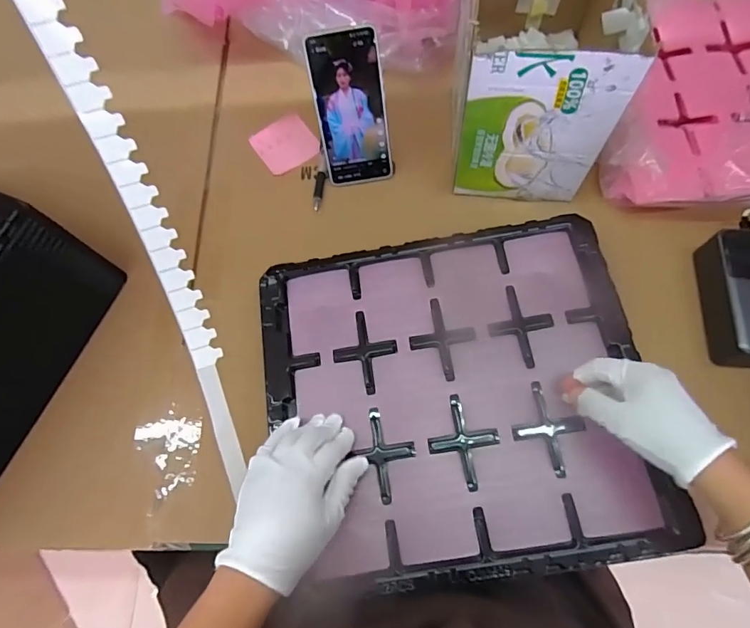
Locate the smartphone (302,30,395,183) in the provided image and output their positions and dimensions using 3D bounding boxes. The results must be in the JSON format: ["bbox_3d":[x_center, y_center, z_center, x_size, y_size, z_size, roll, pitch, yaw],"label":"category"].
[{"bbox_3d":[-0.026,-0.231,0.525,0.078,0.166,0.006,-6,39,2],"label":"smartphone"}]

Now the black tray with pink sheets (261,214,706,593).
[{"bbox_3d":[0.075,0.076,0.457,0.360,0.039,0.330,-8,66,-1],"label":"black tray with pink sheets"}]

